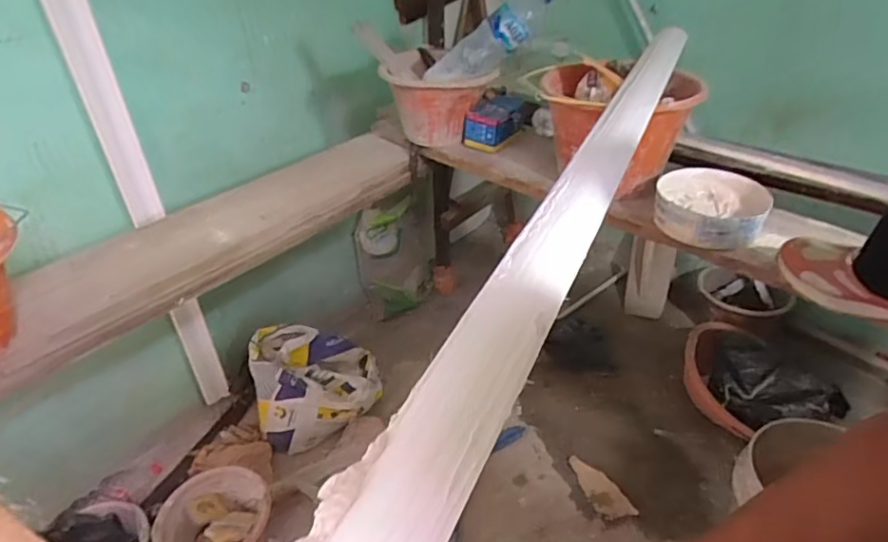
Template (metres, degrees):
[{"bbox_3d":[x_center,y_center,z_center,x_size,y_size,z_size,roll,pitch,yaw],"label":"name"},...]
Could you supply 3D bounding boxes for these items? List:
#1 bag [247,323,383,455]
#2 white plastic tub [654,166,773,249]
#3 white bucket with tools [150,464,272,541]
[{"bbox_3d":[-0.361,0.319,1.622,0.350,0.281,0.233,-14,37,-16],"label":"bag"},{"bbox_3d":[0.451,-0.106,0.963,0.169,0.079,0.181,-1,35,1],"label":"white plastic tub"},{"bbox_3d":[-0.529,0.602,1.320,0.244,0.168,0.248,-1,35,1],"label":"white bucket with tools"}]

